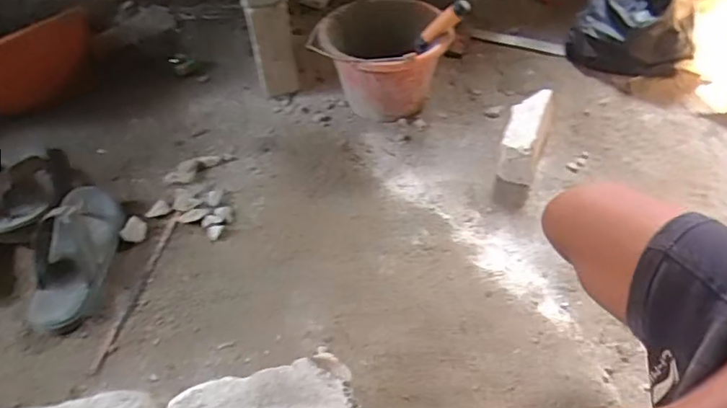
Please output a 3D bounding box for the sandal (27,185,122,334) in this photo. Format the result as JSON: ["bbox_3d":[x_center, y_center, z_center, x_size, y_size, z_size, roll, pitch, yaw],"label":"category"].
[{"bbox_3d":[-0.466,0.073,0.836,0.112,0.062,0.262,-10,47,-4],"label":"sandal"}]

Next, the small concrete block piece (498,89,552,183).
[{"bbox_3d":[0.282,-0.111,0.929,0.067,0.085,0.180,12,49,16],"label":"small concrete block piece"}]

